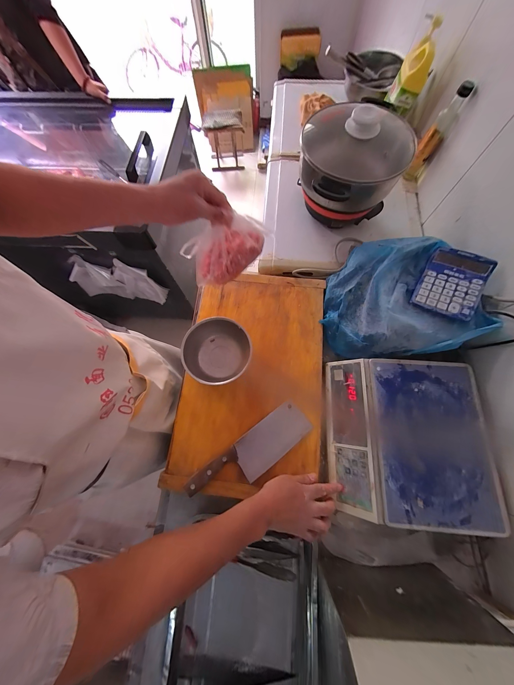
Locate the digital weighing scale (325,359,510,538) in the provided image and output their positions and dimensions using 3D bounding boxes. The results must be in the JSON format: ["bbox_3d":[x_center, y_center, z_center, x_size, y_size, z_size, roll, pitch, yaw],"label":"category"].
[{"bbox_3d":[0.324,0.206,0.495,0.298,0.095,0.320,3,72,3],"label":"digital weighing scale"}]

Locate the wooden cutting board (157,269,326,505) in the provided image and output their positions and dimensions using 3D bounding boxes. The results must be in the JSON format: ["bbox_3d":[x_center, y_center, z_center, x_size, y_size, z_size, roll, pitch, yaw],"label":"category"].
[{"bbox_3d":[-0.006,0.069,0.570,0.350,0.031,0.562,5,72,4],"label":"wooden cutting board"}]

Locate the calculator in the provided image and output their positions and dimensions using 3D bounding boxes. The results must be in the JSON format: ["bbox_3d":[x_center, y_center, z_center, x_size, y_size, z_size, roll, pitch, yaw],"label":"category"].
[{"bbox_3d":[0.430,-0.131,0.487,0.119,0.015,0.147,27,85,18],"label":"calculator"}]

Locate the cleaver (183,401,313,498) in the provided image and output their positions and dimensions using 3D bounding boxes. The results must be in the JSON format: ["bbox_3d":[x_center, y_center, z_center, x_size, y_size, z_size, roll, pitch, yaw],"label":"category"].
[{"bbox_3d":[-0.011,0.255,0.502,0.294,0.028,0.087,-36,74,-9],"label":"cleaver"}]

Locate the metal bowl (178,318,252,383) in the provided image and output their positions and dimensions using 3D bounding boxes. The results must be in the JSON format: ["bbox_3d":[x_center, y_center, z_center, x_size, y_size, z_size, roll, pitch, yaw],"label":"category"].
[{"bbox_3d":[-0.103,0.021,0.563,0.154,0.080,0.161,-1,72,2],"label":"metal bowl"}]

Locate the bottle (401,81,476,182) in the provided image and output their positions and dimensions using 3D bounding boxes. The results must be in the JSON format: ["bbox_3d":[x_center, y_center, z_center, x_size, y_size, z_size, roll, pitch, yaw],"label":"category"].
[{"bbox_3d":[0.550,-0.633,0.692,0.062,0.245,0.064,42,78,14],"label":"bottle"}]

